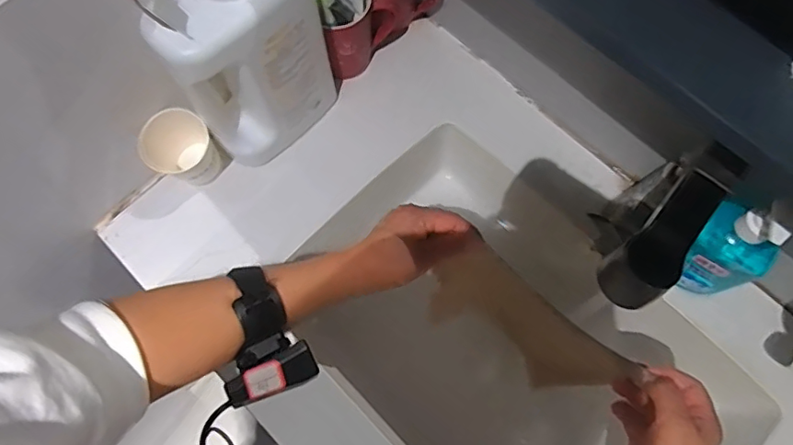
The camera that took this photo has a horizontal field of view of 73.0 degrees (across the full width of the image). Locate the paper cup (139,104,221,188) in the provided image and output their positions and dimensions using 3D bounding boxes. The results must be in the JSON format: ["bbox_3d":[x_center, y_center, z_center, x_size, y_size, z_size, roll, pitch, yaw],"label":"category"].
[{"bbox_3d":[-0.244,-0.078,0.620,0.073,0.101,0.065,-40,76,-12],"label":"paper cup"}]

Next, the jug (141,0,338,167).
[{"bbox_3d":[-0.152,-0.179,0.561,0.158,0.290,0.094,-36,76,-11],"label":"jug"}]

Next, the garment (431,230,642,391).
[{"bbox_3d":[0.118,0.110,0.543,0.180,0.144,0.025,38,54,8],"label":"garment"}]

